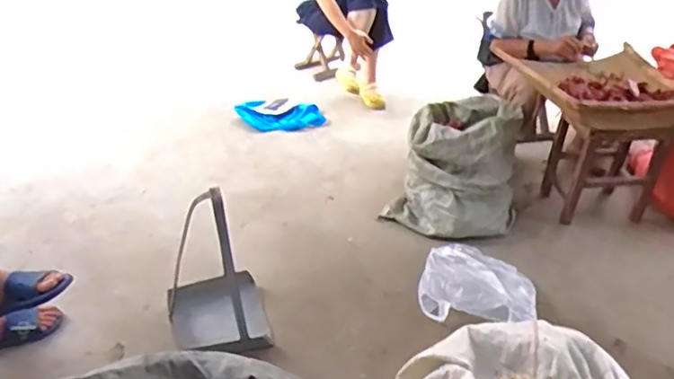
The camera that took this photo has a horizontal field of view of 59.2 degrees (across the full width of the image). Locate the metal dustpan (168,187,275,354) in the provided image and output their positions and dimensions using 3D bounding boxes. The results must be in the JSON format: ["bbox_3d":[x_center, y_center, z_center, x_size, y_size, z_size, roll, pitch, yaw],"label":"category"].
[{"bbox_3d":[-0.342,0.237,1.653,0.277,0.453,0.264,-10,37,-16],"label":"metal dustpan"}]

